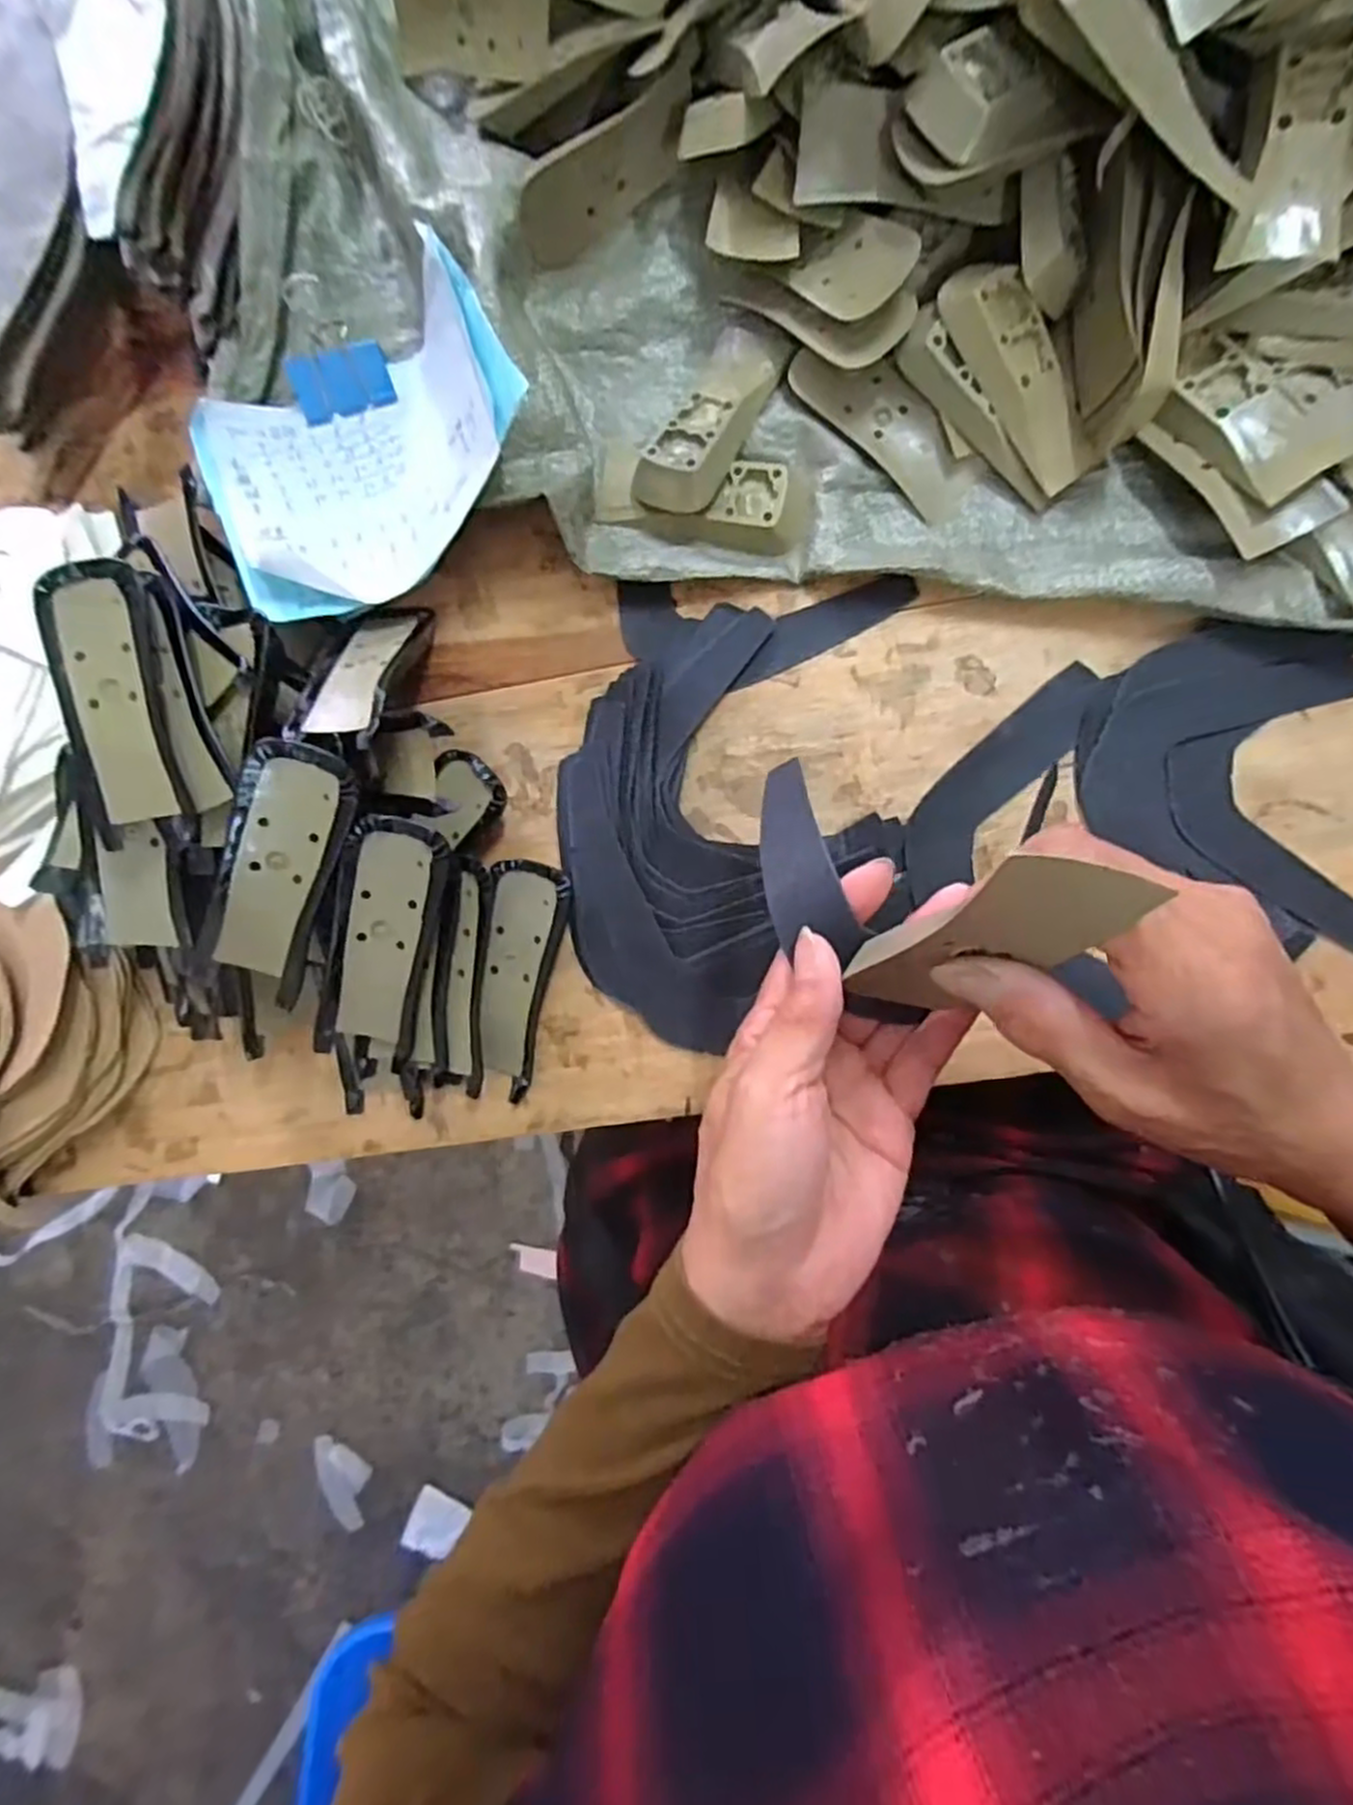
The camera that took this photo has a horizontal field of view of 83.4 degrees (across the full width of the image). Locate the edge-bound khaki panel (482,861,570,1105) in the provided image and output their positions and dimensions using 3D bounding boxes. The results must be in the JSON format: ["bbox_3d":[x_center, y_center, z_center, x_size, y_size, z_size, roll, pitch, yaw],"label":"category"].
[{"bbox_3d":[-0.079,0.038,0.382,0.037,0.013,0.115,7,89,8],"label":"edge-bound khaki panel"}]

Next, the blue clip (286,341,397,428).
[{"bbox_3d":[-0.181,-0.281,0.415,0.052,0.018,0.030,-10,86,6],"label":"blue clip"}]

